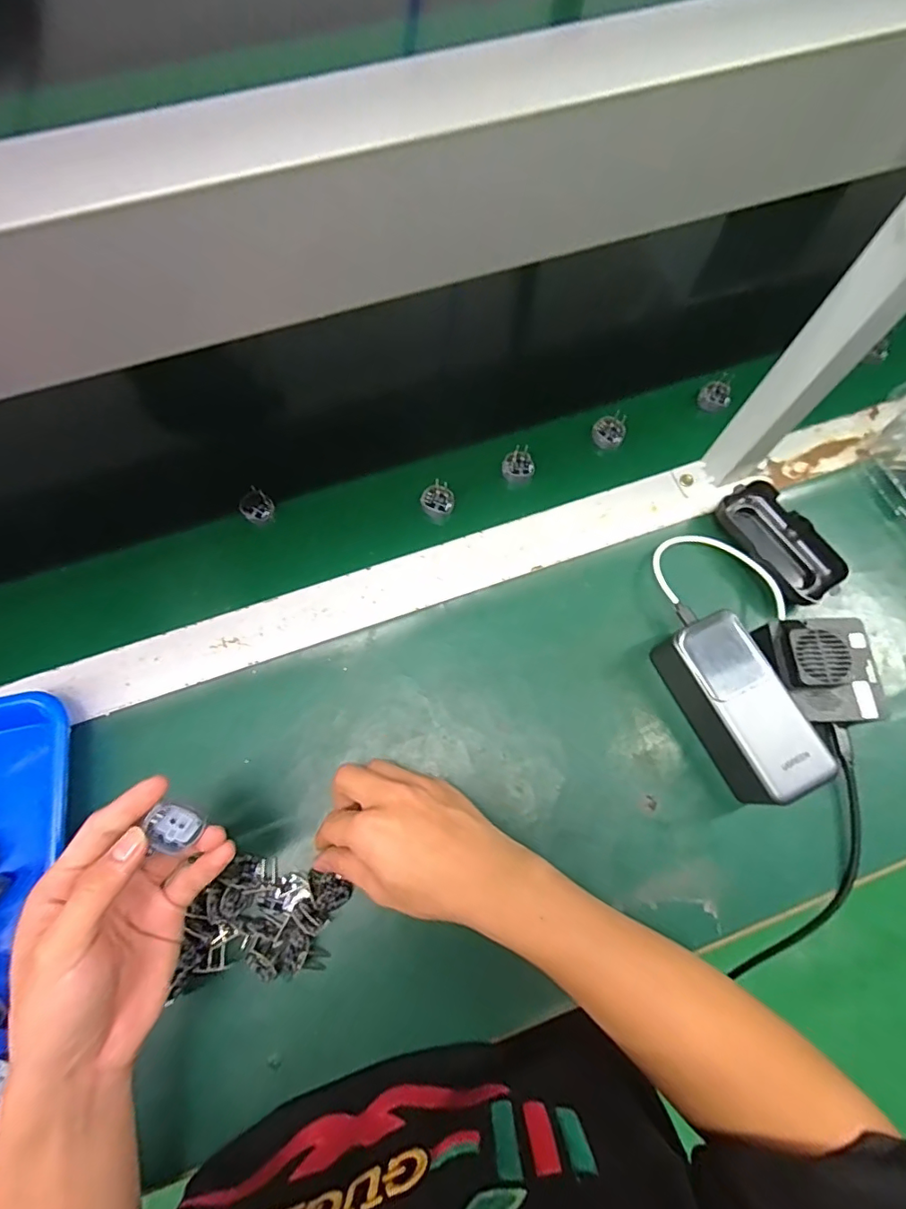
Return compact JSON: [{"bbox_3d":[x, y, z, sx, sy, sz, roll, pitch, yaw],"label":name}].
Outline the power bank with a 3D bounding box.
[{"bbox_3d":[0.208,0.074,0.386,0.056,0.050,0.128,-24,73,-6],"label":"power bank"}]

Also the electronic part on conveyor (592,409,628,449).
[{"bbox_3d":[0.148,-0.165,0.498,0.030,0.024,0.023,6,72,3],"label":"electronic part on conveyor"}]

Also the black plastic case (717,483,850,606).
[{"bbox_3d":[0.277,-0.052,0.444,0.059,0.022,0.110,-33,74,-9],"label":"black plastic case"}]

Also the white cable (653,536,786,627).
[{"bbox_3d":[0.215,-0.022,0.433,0.095,0.019,0.079,-4,72,0],"label":"white cable"}]

